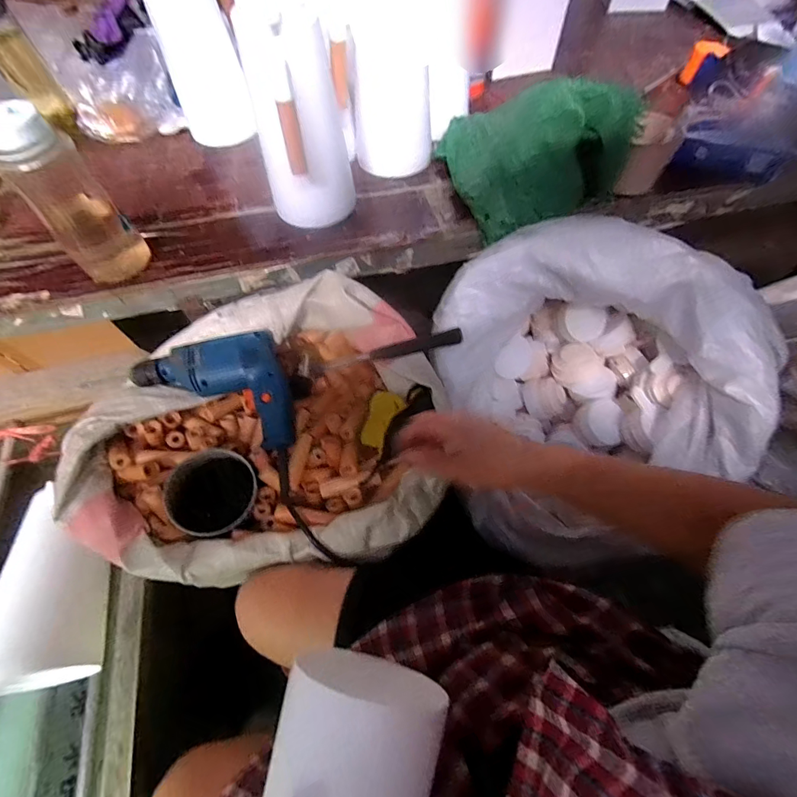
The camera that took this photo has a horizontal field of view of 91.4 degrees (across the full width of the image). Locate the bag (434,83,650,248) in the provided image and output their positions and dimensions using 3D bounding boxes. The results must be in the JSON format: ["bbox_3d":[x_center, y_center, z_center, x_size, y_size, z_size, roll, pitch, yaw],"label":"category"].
[{"bbox_3d":[0.215,-0.417,0.623,0.249,0.121,0.263,-15,61,-7],"label":"bag"}]

